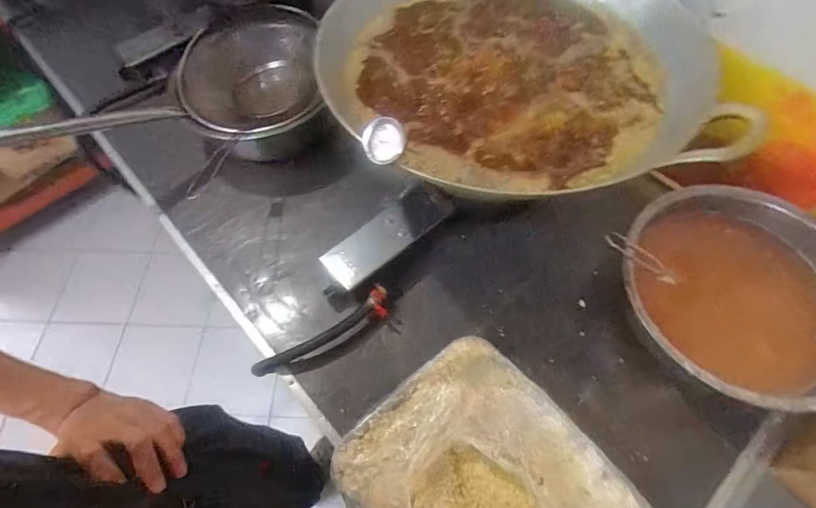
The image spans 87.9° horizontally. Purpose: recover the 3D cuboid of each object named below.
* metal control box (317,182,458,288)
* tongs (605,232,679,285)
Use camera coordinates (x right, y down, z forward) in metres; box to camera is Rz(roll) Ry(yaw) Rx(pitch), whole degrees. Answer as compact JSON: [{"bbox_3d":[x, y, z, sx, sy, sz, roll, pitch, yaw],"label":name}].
[{"bbox_3d":[-0.032,-0.032,0.730,0.231,0.036,0.082,-36,69,-16],"label":"metal control box"},{"bbox_3d":[0.352,0.006,0.639,0.157,0.017,0.031,29,64,-16],"label":"tongs"}]

